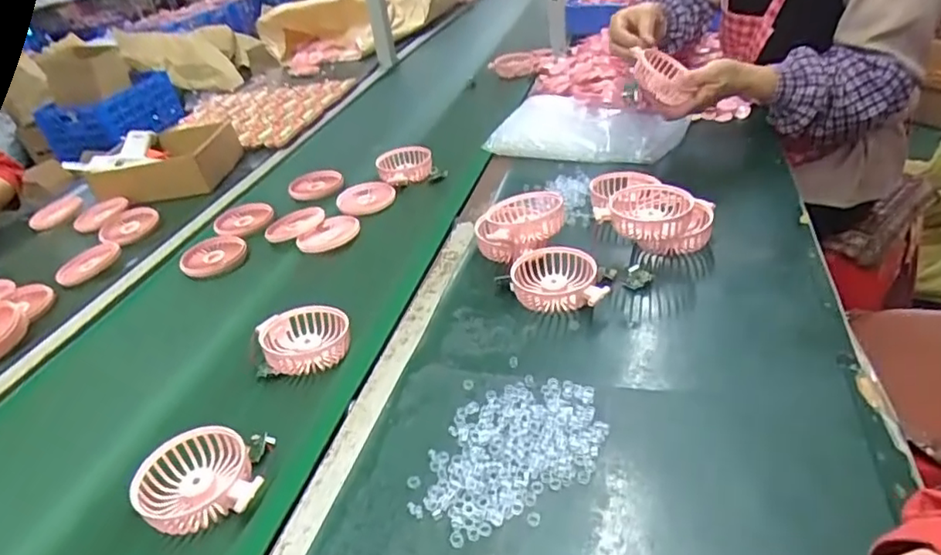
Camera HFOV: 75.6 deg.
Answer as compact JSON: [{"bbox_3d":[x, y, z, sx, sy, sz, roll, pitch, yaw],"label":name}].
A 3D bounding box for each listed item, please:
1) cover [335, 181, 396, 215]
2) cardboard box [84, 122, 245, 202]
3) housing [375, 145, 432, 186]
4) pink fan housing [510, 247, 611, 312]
[{"bbox_3d":[-0.161,-0.123,0.919,0.078,0.012,0.080,14,36,28],"label":"cover"},{"bbox_3d":[-0.528,-0.203,1.048,0.210,0.081,0.147,-3,31,3],"label":"cardboard box"},{"bbox_3d":[-0.105,-0.181,0.969,0.084,0.028,0.090,-4,31,2],"label":"housing"},{"bbox_3d":[0.096,0.003,0.654,0.104,0.036,0.087,5,33,16],"label":"pink fan housing"}]

